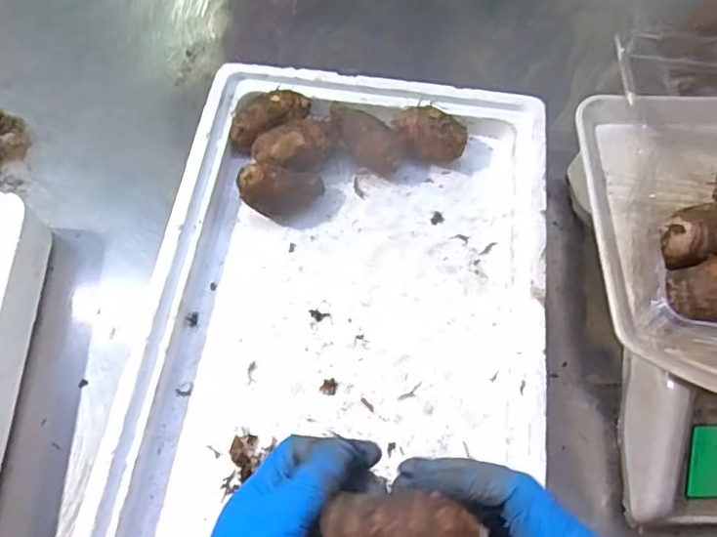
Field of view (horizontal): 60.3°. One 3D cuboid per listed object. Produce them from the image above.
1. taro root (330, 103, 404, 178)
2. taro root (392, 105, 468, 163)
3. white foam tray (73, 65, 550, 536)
[{"bbox_3d":[0.007,-0.112,0.543,0.034,0.039,0.077,-29,66,-14],"label":"taro root"},{"bbox_3d":[0.062,-0.115,0.547,0.066,0.044,0.046,10,62,5],"label":"taro root"},{"bbox_3d":[-0.009,0.042,0.471,0.300,0.050,0.469,7,62,4],"label":"white foam tray"}]

